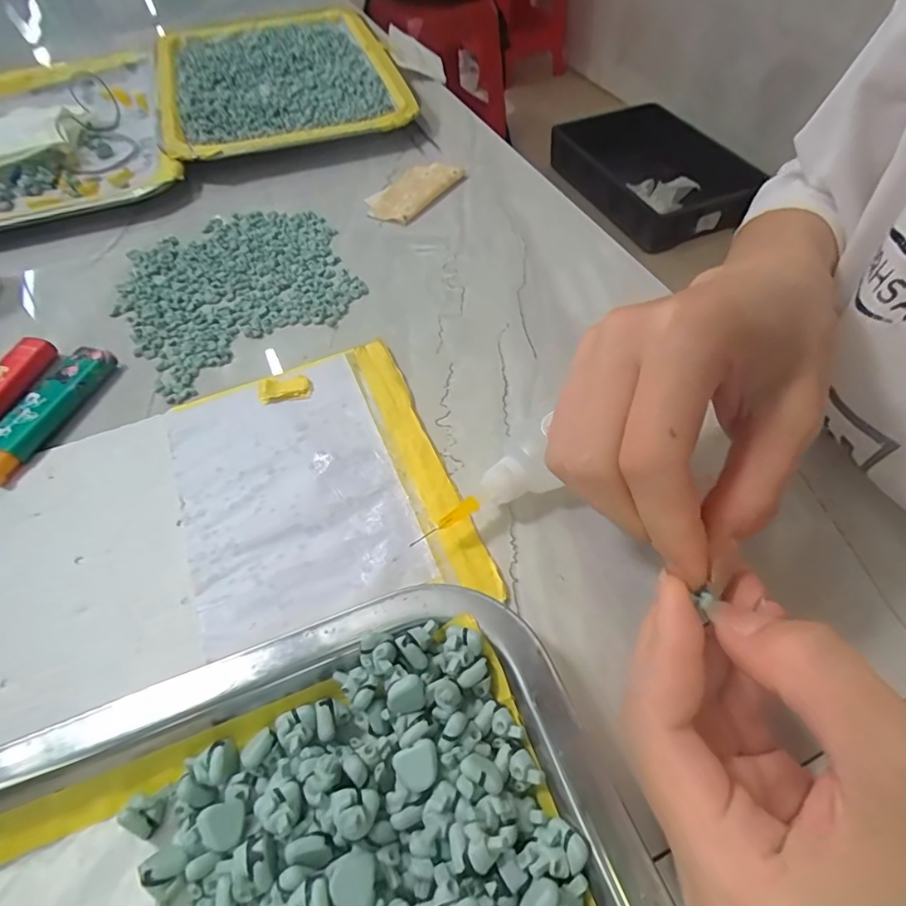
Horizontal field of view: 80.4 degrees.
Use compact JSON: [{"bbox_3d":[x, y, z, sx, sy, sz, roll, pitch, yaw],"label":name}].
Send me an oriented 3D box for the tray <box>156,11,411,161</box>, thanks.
[{"bbox_3d":[-0.157,-0.332,0.469,0.197,0.022,0.297,-17,55,-11],"label":"tray"}]

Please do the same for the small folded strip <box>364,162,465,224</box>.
[{"bbox_3d":[-0.026,-0.175,0.356,0.039,0.007,0.071,29,59,21],"label":"small folded strip"}]

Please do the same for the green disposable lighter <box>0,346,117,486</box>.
[{"bbox_3d":[-0.196,-0.021,0.256,0.025,0.010,0.079,17,56,13],"label":"green disposable lighter"}]

